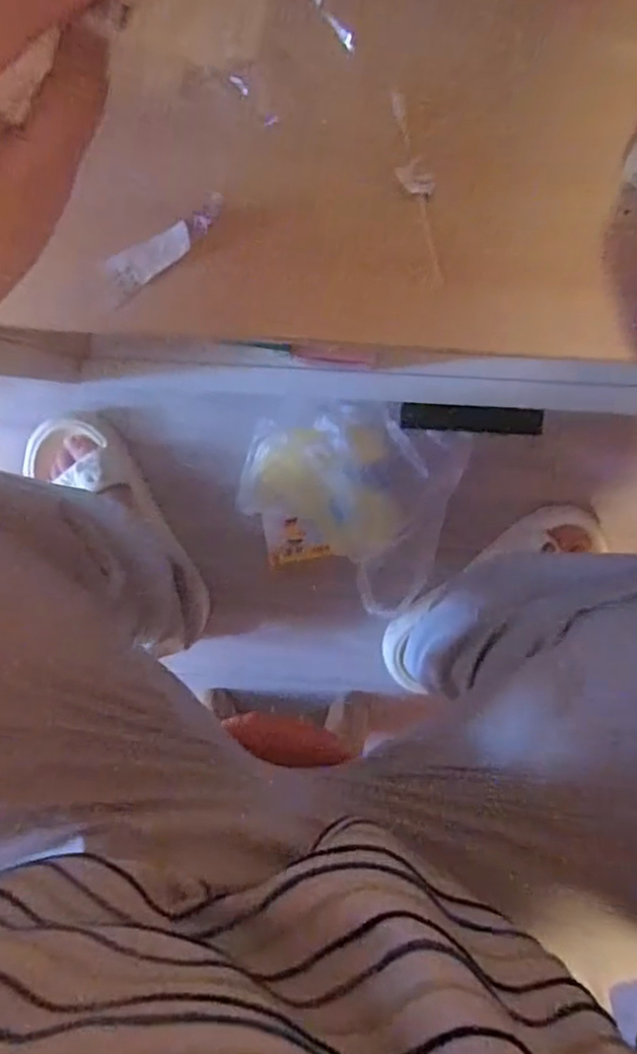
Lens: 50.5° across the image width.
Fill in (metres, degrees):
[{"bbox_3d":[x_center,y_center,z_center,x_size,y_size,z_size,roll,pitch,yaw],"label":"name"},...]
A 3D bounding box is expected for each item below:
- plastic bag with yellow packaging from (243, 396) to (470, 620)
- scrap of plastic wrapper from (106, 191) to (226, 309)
[{"bbox_3d":[0.028,-0.031,0.723,0.217,0.082,0.198,16,99,-2],"label":"plastic bag with yellow packaging"},{"bbox_3d":[-0.065,-0.117,0.279,0.060,0.012,0.015,-35,97,6],"label":"scrap of plastic wrapper"}]

